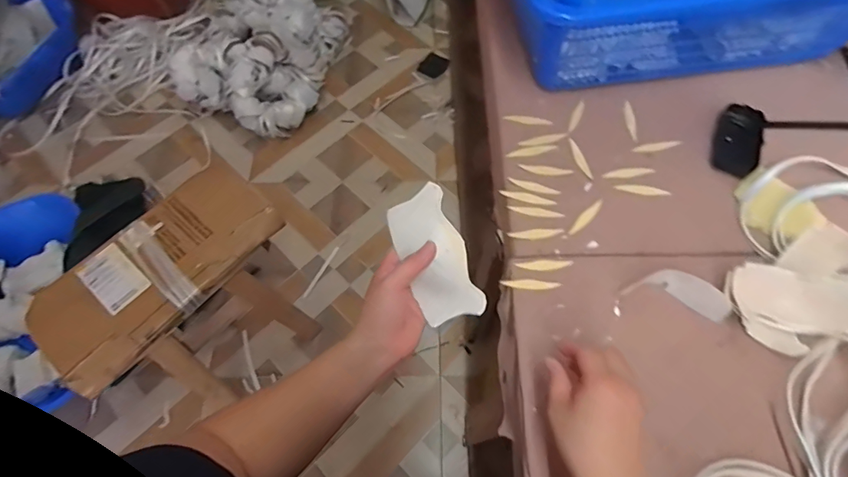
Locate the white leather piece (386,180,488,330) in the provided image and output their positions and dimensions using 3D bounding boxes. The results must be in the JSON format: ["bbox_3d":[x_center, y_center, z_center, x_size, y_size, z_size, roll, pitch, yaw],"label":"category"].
[{"bbox_3d":[0.010,0.018,0.447,0.061,0.042,0.134,-22,84,-9],"label":"white leather piece"}]

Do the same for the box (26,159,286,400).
[{"bbox_3d":[-0.471,0.048,0.789,0.199,0.055,0.407,36,70,18],"label":"box"}]

